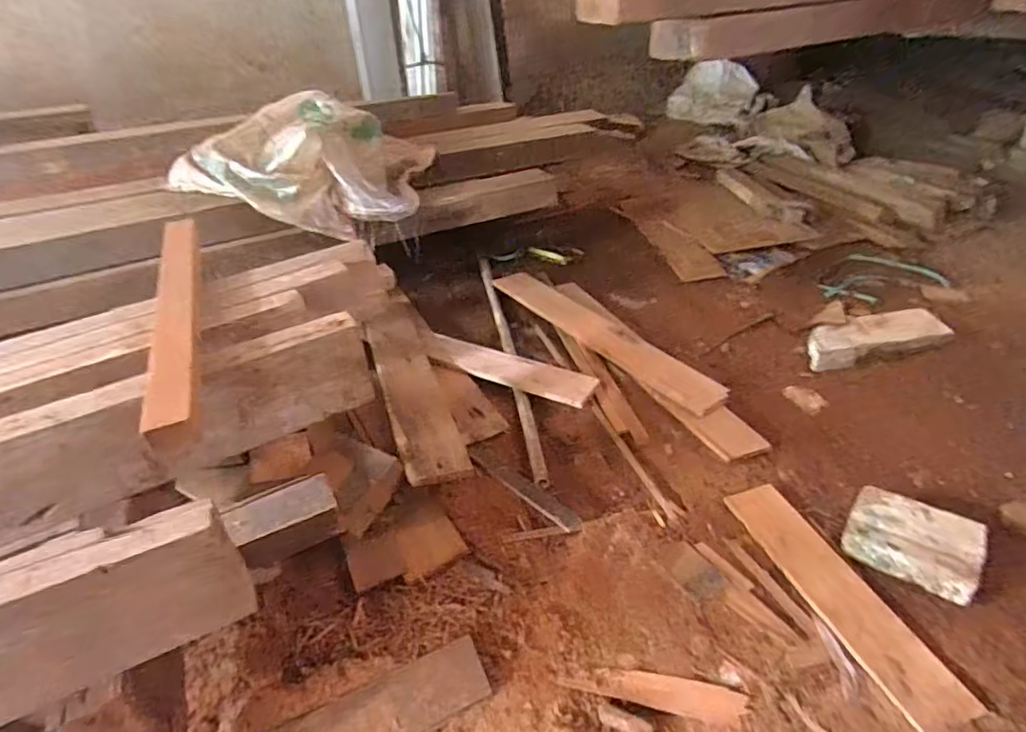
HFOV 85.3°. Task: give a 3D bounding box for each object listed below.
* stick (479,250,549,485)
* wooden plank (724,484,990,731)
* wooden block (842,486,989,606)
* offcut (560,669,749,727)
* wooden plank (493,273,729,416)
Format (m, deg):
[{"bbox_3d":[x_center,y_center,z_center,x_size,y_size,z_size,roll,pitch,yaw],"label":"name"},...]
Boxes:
[{"bbox_3d":[-0.015,-0.053,1.412,0.035,0.032,0.945,-7,35,-6],"label":"stick"},{"bbox_3d":[0.500,0.339,0.858,0.110,0.014,0.396,-12,36,-14],"label":"wooden plank"},{"bbox_3d":[0.635,0.279,0.888,0.176,0.068,0.123,24,43,33],"label":"wooden block"},{"bbox_3d":[0.194,0.444,0.763,0.239,0.008,0.048,7,36,13],"label":"offcut"},{"bbox_3d":[0.199,-0.097,1.430,0.111,0.026,0.773,-22,39,-26],"label":"wooden plank"}]

